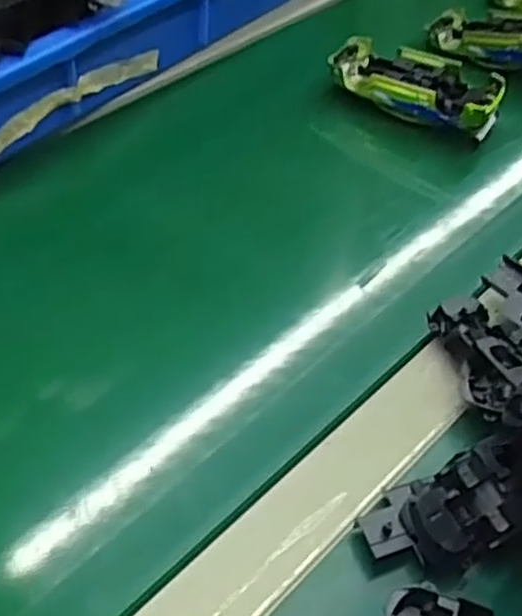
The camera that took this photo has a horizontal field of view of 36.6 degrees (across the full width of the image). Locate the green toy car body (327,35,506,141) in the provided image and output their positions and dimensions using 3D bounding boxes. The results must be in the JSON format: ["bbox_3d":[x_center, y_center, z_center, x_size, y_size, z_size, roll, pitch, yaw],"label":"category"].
[{"bbox_3d":[0.116,-0.169,0.604,0.132,0.037,0.055,33,53,21],"label":"green toy car body"}]

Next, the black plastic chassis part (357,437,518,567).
[{"bbox_3d":[0.083,0.095,0.364,0.069,0.033,0.040,-11,51,-15],"label":"black plastic chassis part"}]

